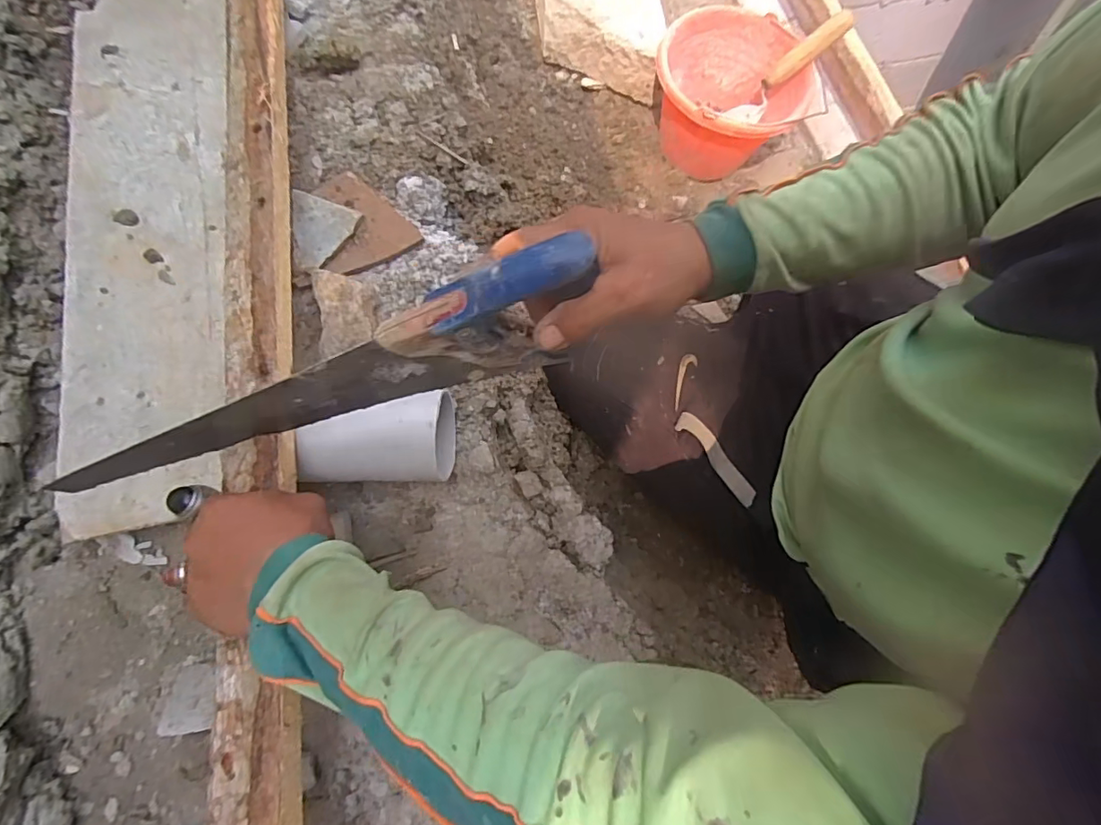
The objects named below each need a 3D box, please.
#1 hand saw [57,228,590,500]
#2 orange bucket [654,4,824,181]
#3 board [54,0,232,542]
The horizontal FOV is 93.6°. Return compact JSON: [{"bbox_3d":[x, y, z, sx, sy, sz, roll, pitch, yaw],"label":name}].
[{"bbox_3d":[-0.159,-0.015,0.393,0.424,0.113,0.028,-19,75,16],"label":"hand saw"},{"bbox_3d":[0.283,-0.510,0.859,0.214,0.153,0.227,0,75,-1],"label":"orange bucket"},{"bbox_3d":[-0.444,-0.214,0.568,0.162,0.030,0.667,-8,75,-3],"label":"board"}]

